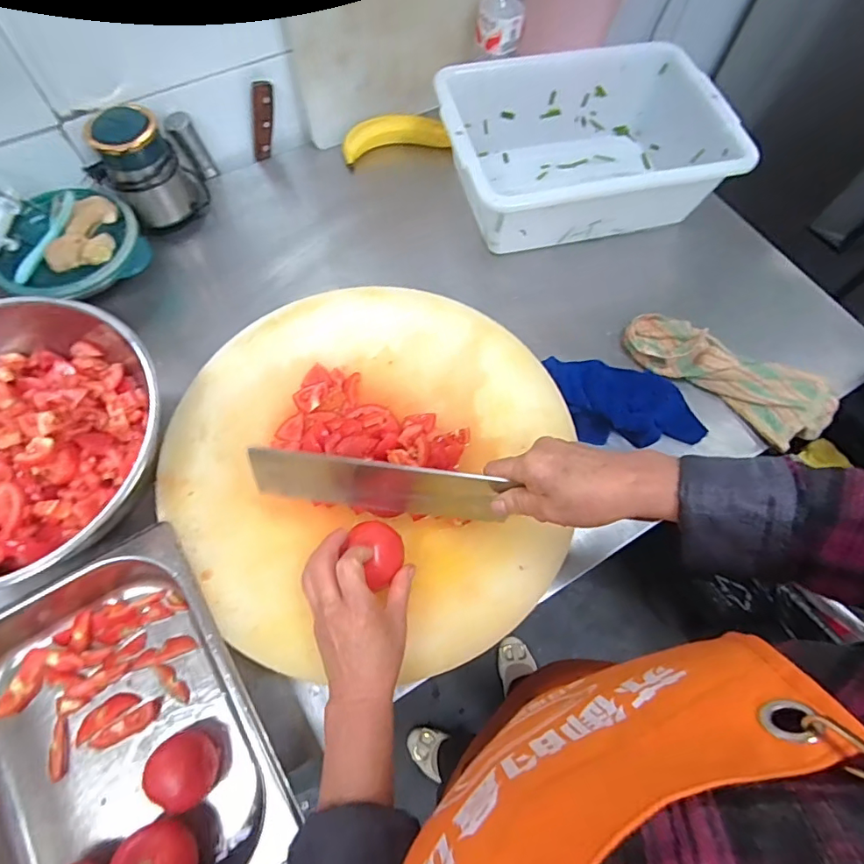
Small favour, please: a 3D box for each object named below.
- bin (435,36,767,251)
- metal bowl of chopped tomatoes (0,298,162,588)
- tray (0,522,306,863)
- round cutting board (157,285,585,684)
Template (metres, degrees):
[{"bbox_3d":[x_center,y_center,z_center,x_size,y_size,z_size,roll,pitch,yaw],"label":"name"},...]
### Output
[{"bbox_3d":[0.214,-0.423,0.761,0.394,0.128,0.260,-11,67,-7],"label":"bin"},{"bbox_3d":[-0.438,0.006,0.540,0.306,0.100,0.300,1,66,-2],"label":"metal bowl of chopped tomatoes"},{"bbox_3d":[-0.304,0.289,0.466,0.271,0.104,0.337,-28,70,-13],"label":"tray"},{"bbox_3d":[-0.072,0.024,0.557,0.428,0.035,0.423,1,66,-2],"label":"round cutting board"}]

